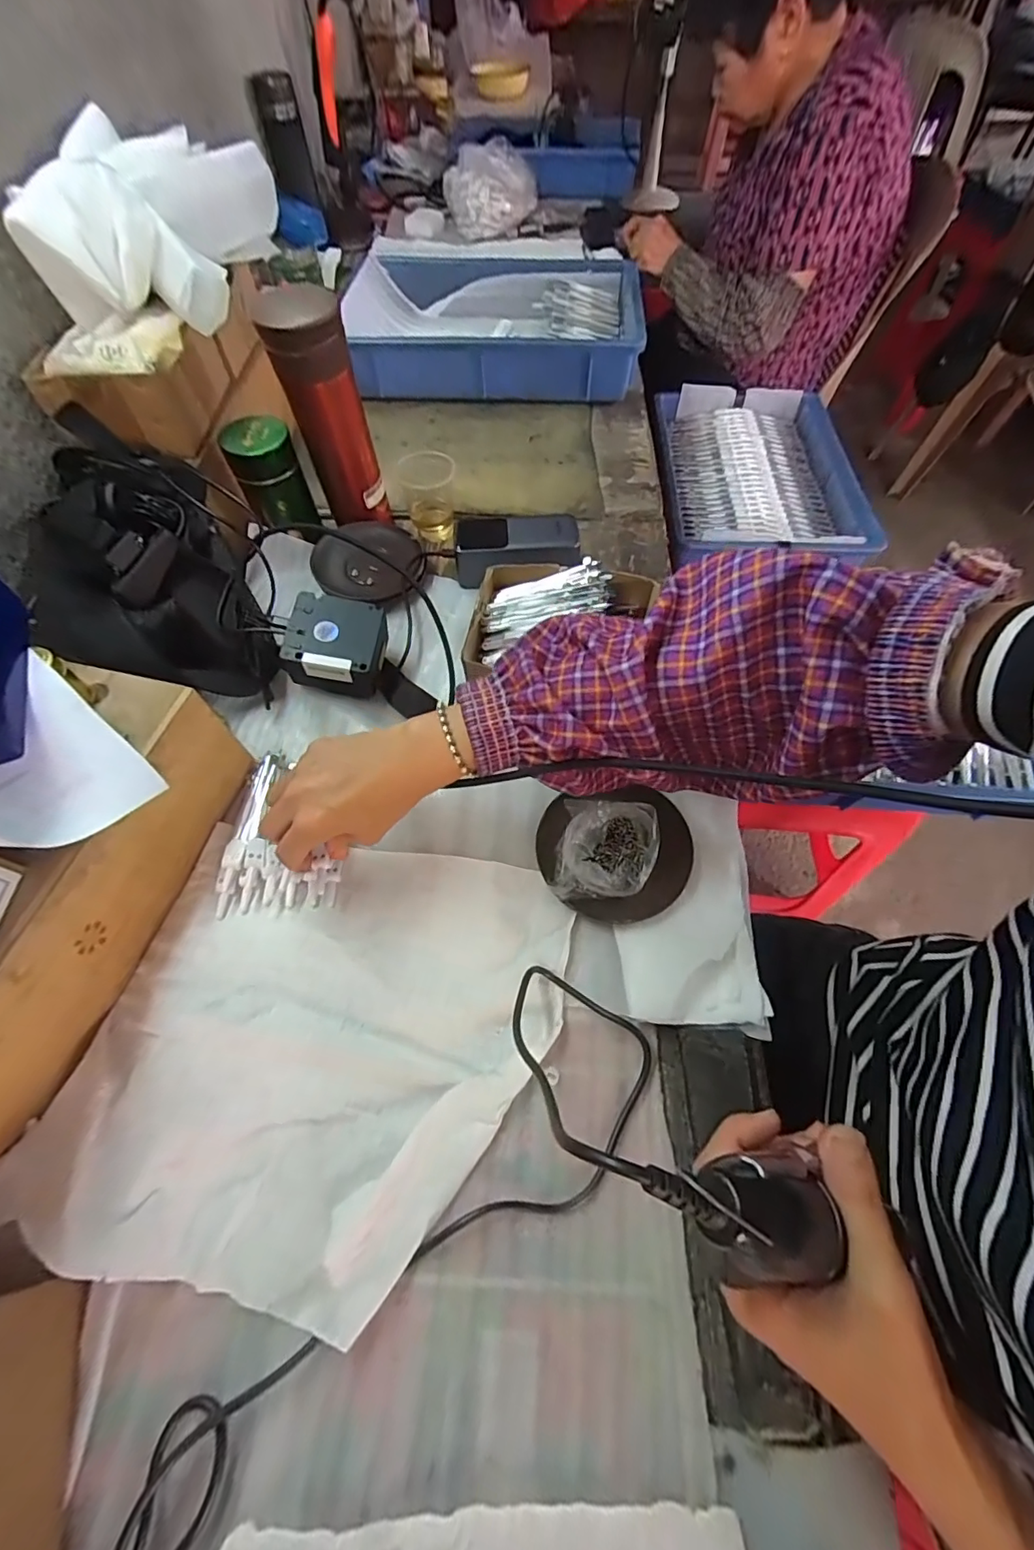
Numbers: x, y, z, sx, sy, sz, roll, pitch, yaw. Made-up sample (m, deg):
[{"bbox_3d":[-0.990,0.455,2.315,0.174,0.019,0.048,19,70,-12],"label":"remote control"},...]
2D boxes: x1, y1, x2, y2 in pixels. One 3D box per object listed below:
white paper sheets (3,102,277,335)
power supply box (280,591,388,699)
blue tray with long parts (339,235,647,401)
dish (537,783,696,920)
[{"bbox_3d":[-0.330,-0.545,0.499,0.116,0.096,0.277,4,60,3],"label":"white paper sheets"},{"bbox_3d":[-0.165,-0.119,0.475,0.084,0.056,0.076,4,61,3],"label":"power supply box"},{"bbox_3d":[-0.046,-0.653,0.762,0.428,0.089,0.260,2,60,3],"label":"blue tray with long parts"},{"bbox_3d":[0.076,0.053,0.385,0.117,0.041,0.102,-1,61,0],"label":"dish"}]

